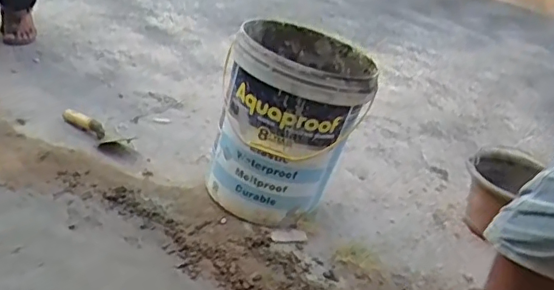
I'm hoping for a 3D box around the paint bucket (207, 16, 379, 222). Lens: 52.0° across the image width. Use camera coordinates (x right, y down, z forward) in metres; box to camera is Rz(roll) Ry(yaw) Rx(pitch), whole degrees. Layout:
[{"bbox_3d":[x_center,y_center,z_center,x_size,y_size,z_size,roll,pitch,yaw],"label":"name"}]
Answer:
[{"bbox_3d":[0.041,-0.059,1.251,0.292,0.352,0.303,12,29,10],"label":"paint bucket"}]

